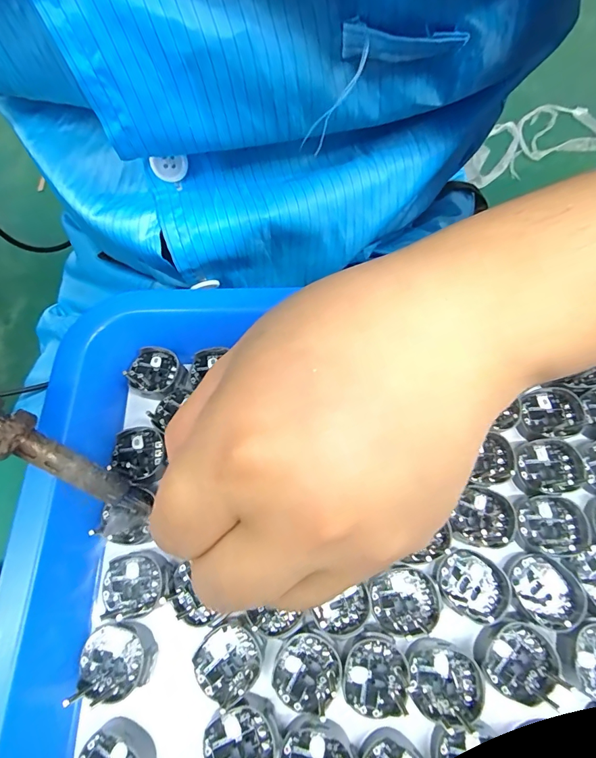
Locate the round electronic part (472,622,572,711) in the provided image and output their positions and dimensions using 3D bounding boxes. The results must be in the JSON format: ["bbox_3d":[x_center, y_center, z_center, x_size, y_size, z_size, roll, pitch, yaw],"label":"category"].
[{"bbox_3d":[0.088,0.111,0.152,0.028,0.008,0.027,0,69,-1],"label":"round electronic part"}]

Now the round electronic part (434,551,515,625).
[{"bbox_3d":[0.075,0.087,0.164,0.030,0.004,0.024,26,71,9],"label":"round electronic part"}]

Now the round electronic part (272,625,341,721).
[{"bbox_3d":[0.004,0.116,0.154,0.025,0.005,0.027,0,69,-1],"label":"round electronic part"}]

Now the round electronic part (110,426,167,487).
[{"bbox_3d":[-0.077,0.037,0.190,0.025,0.005,0.027,0,69,-1],"label":"round electronic part"}]

